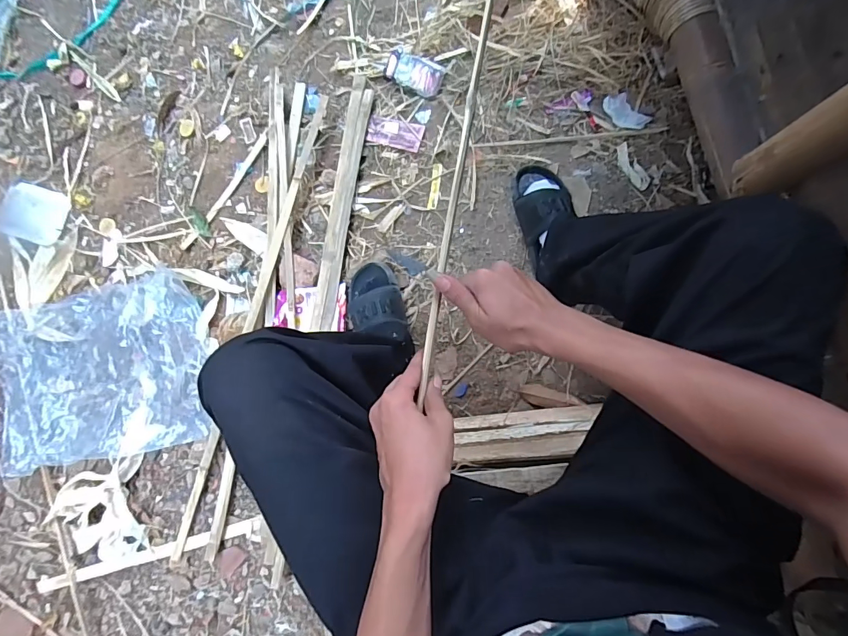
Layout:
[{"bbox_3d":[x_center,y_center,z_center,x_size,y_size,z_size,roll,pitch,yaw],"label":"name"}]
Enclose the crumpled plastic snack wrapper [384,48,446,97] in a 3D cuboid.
[{"bbox_3d":[-0.019,-0.502,0.888,0.118,0.024,0.059,29,90,6],"label":"crumpled plastic snack wrapper"}]

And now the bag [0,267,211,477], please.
[{"bbox_3d":[-0.710,0.121,0.931,0.528,0.057,0.368,-14,86,5],"label":"bag"}]

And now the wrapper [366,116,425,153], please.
[{"bbox_3d":[-0.059,-0.381,0.894,0.112,0.006,0.057,16,89,6],"label":"wrapper"}]

